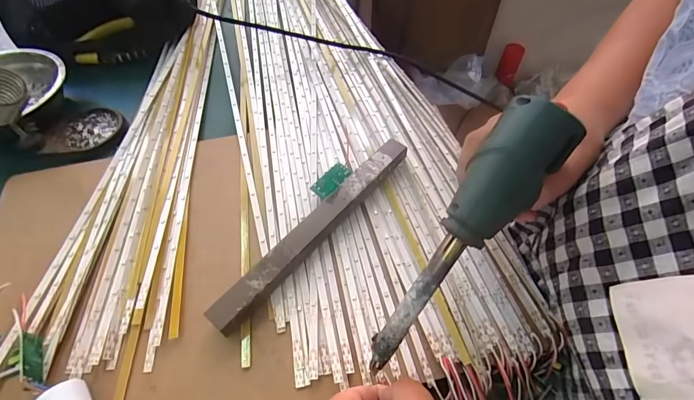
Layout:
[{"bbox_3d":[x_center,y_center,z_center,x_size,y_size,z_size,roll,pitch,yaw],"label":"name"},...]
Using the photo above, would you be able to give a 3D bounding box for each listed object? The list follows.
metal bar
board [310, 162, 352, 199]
[{"bbox_3d":[-0.022,0.020,0.299,0.024,0.021,0.213,35,61,19],"label":"metal bar"},{"bbox_3d":[-0.014,-0.018,0.323,0.019,0.004,0.037,37,69,18],"label":"board"}]

